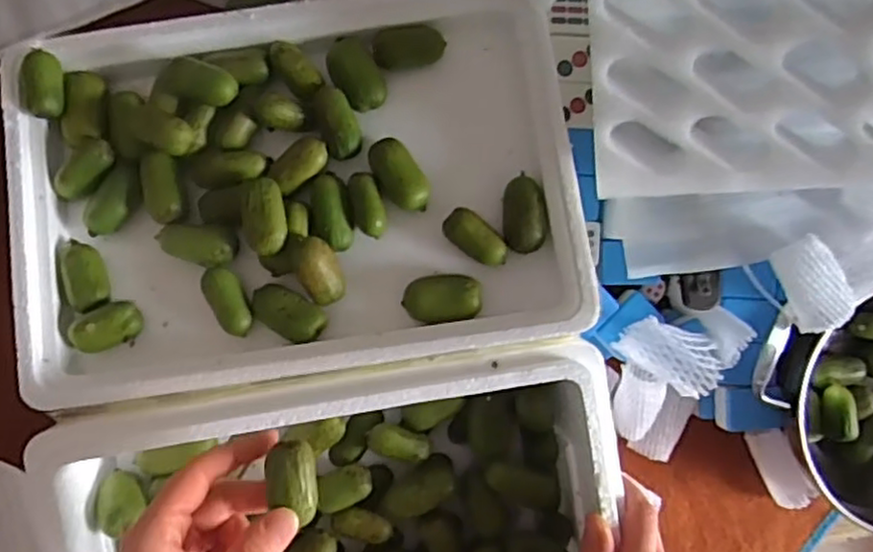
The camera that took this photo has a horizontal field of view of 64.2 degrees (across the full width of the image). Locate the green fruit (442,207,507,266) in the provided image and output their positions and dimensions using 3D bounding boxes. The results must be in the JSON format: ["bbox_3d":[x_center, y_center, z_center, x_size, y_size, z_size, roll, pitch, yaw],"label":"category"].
[{"bbox_3d":[0.025,-0.024,0.441,0.045,0.023,0.022,39,88,-6],"label":"green fruit"}]

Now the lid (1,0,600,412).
[{"bbox_3d":[-0.089,-0.057,0.435,0.339,0.063,0.233,-8,93,-6],"label":"lid"}]

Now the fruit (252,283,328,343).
[{"bbox_3d":[-0.092,0.023,0.431,0.047,0.017,0.026,33,89,-6],"label":"fruit"}]

